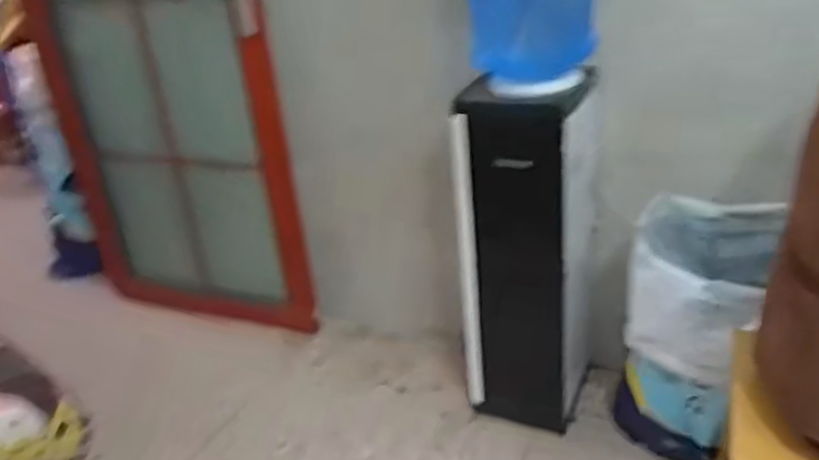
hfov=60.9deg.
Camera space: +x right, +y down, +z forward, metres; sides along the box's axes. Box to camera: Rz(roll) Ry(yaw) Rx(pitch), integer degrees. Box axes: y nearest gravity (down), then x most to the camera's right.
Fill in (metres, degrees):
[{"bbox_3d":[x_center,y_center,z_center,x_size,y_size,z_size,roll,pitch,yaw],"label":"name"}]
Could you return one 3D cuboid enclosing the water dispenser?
[{"bbox_3d":[0.275,0.063,1.608,0.265,0.800,0.249,7,30,23],"label":"water dispenser"}]

